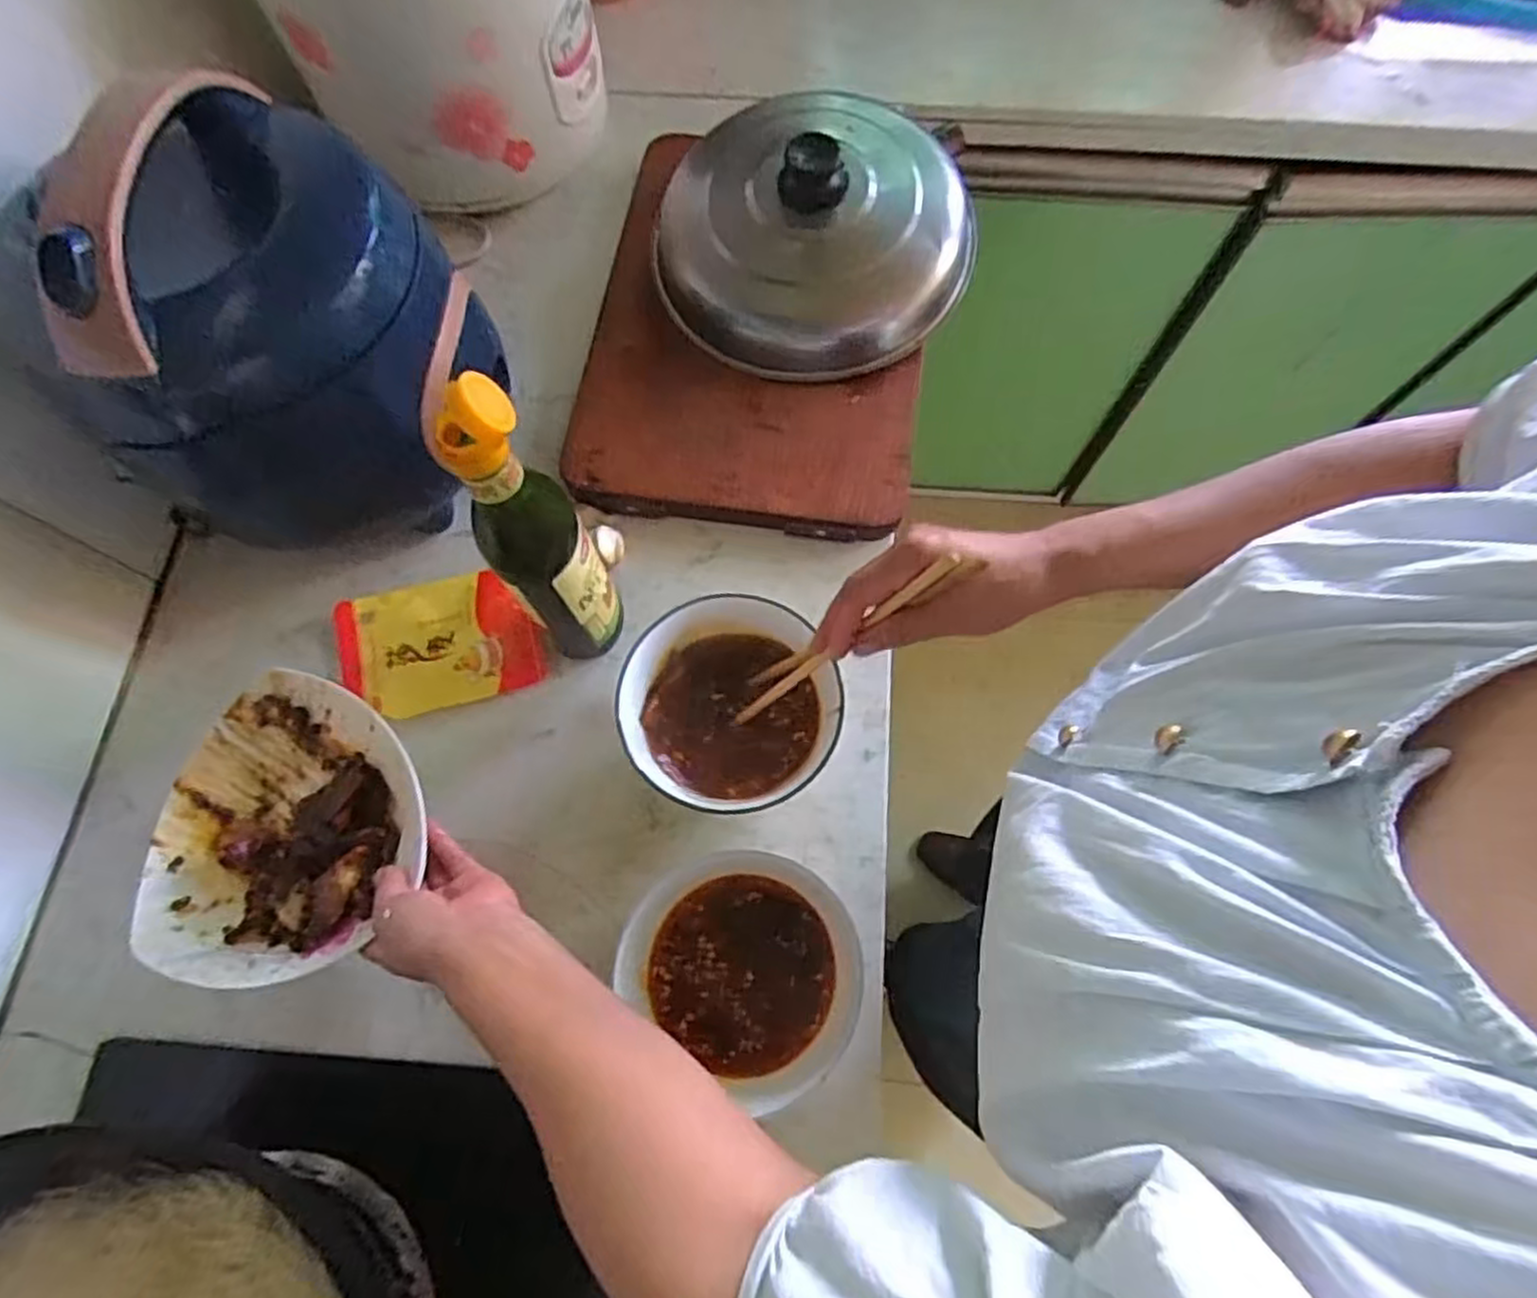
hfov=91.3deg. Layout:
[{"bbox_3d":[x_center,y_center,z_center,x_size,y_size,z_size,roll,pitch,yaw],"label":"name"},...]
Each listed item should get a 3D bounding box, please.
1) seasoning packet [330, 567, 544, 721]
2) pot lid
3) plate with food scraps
[{"bbox_3d":[-0.250,-0.007,0.566,0.150,0.017,0.103,-15,71,-4],"label":"seasoning packet"},{"bbox_3d":[0.036,-0.348,0.614,0.250,0.083,0.245,0,71,1],"label":"pot lid"},{"bbox_3d":[-0.315,0.123,0.495,0.175,0.043,0.190,0,71,1],"label":"plate with food scraps"}]

